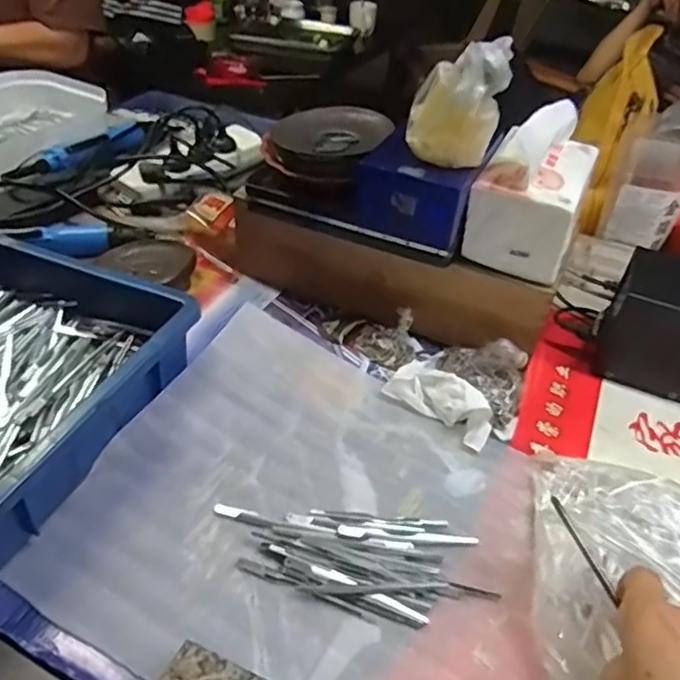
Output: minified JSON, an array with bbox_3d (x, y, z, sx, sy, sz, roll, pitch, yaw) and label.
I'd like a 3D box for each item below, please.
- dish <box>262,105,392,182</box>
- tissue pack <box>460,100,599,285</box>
[{"bbox_3d":[-0.009,-0.201,0.589,0.110,0.025,0.120,-2,48,2],"label":"dish"},{"bbox_3d":[0.180,-0.142,0.548,0.091,0.116,0.126,20,44,17],"label":"tissue pack"}]

